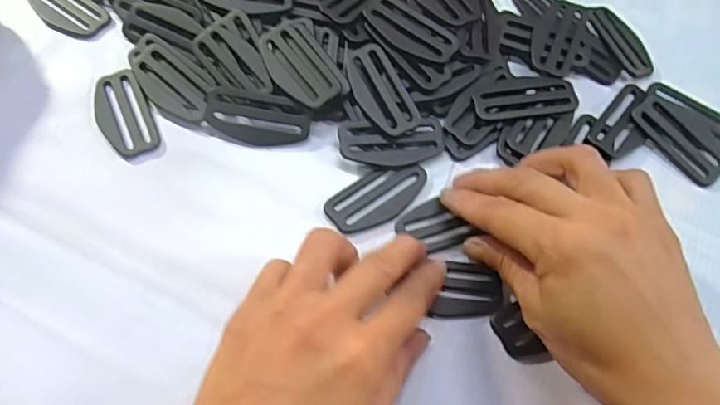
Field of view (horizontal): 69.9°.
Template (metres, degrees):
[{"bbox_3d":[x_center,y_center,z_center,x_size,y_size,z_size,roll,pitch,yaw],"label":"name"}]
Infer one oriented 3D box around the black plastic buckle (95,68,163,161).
[{"bbox_3d":[-0.136,-0.052,0.298,0.029,0.004,0.060,-25,69,-14],"label":"black plastic buckle"}]

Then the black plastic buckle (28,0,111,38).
[{"bbox_3d":[-0.190,-0.125,0.332,0.065,0.005,0.030,37,68,14],"label":"black plastic buckle"}]

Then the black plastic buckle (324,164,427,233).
[{"bbox_3d":[0.010,-0.004,0.280,0.058,0.004,0.029,-35,71,-17],"label":"black plastic buckle"}]

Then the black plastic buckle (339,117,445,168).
[{"bbox_3d":[0.018,-0.034,0.290,0.058,0.005,0.027,-3,77,-8],"label":"black plastic buckle"}]

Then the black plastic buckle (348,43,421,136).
[{"bbox_3d":[0.011,-0.065,0.296,0.027,0.004,0.060,-26,73,-8],"label":"black plastic buckle"}]

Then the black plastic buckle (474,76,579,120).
[{"bbox_3d":[0.096,-0.062,0.304,0.059,0.010,0.029,-5,65,-5],"label":"black plastic buckle"}]

